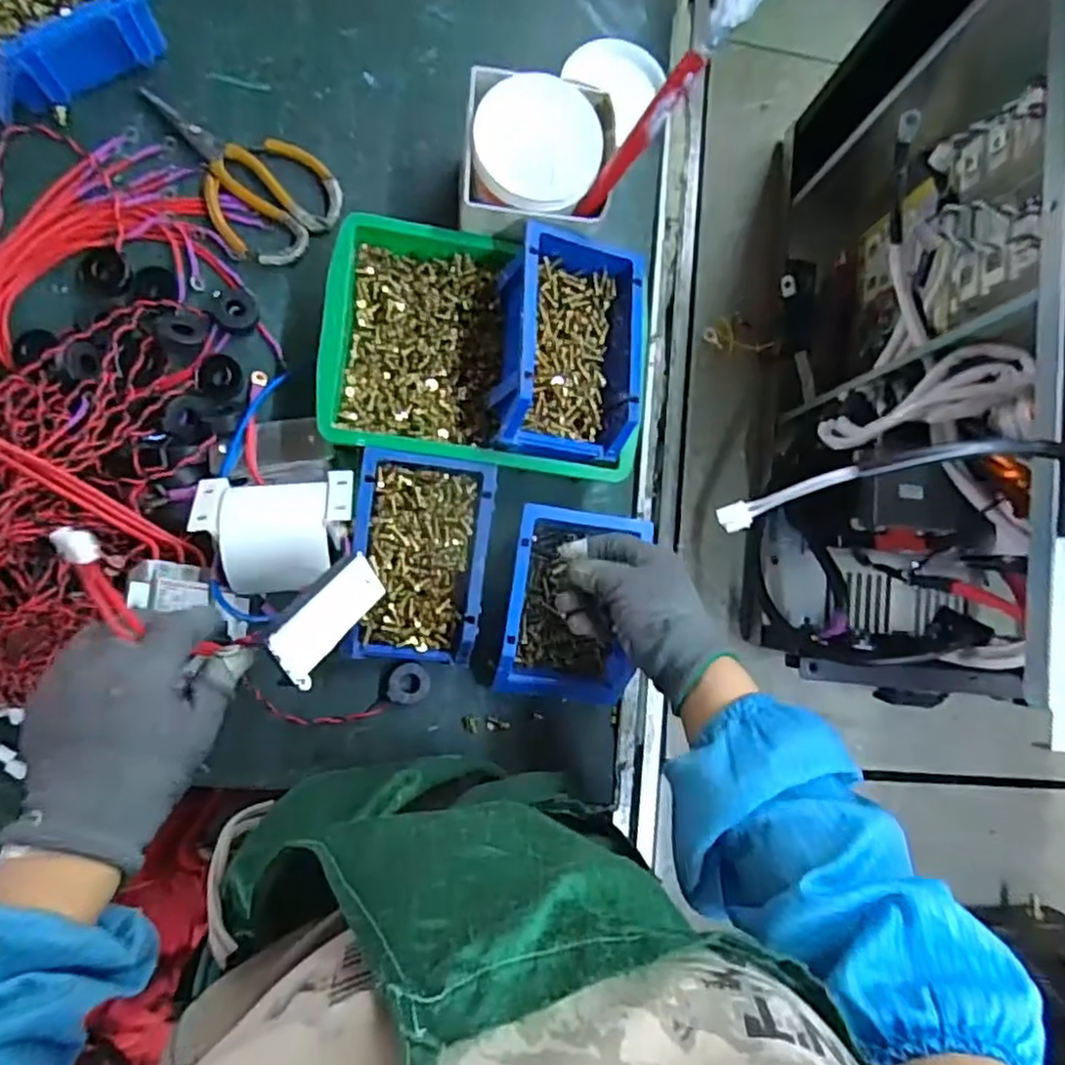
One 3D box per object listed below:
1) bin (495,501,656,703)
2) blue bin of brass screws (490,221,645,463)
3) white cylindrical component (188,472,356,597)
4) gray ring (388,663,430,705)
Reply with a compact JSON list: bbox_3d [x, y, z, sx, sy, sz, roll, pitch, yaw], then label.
[{"bbox_3d":[0.027,0.061,0.571,0.097,0.071,0.150,8,85,-8],"label":"bin"},{"bbox_3d":[0.029,-0.142,0.533,0.110,0.070,0.164,6,85,-8],"label":"blue bin of brass screws"},{"bbox_3d":[-0.187,0.001,0.517,0.106,0.071,0.084,-4,87,-8],"label":"white cylindrical component"},{"bbox_3d":[-0.103,0.126,0.577,0.033,0.014,0.033,1,86,-8],"label":"gray ring"}]

